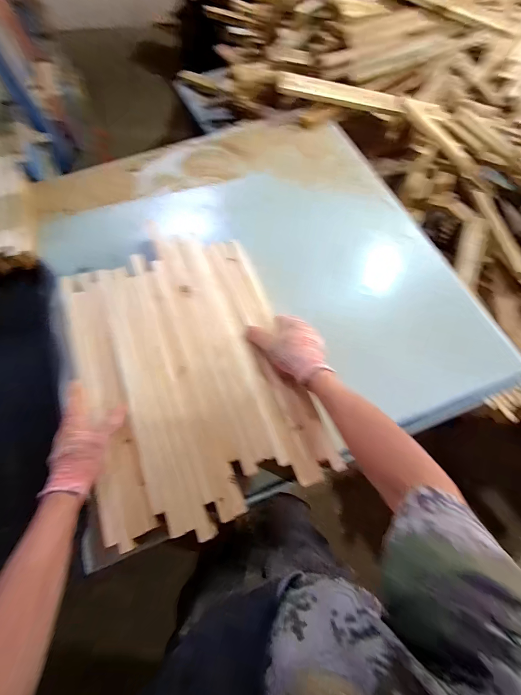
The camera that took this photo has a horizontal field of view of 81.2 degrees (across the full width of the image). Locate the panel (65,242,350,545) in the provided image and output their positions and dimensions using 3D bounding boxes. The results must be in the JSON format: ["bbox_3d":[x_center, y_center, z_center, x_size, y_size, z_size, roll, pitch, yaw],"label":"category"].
[{"bbox_3d":[-0.141,0.025,0.548,0.368,0.022,0.520,-22,69,-6],"label":"panel"}]

